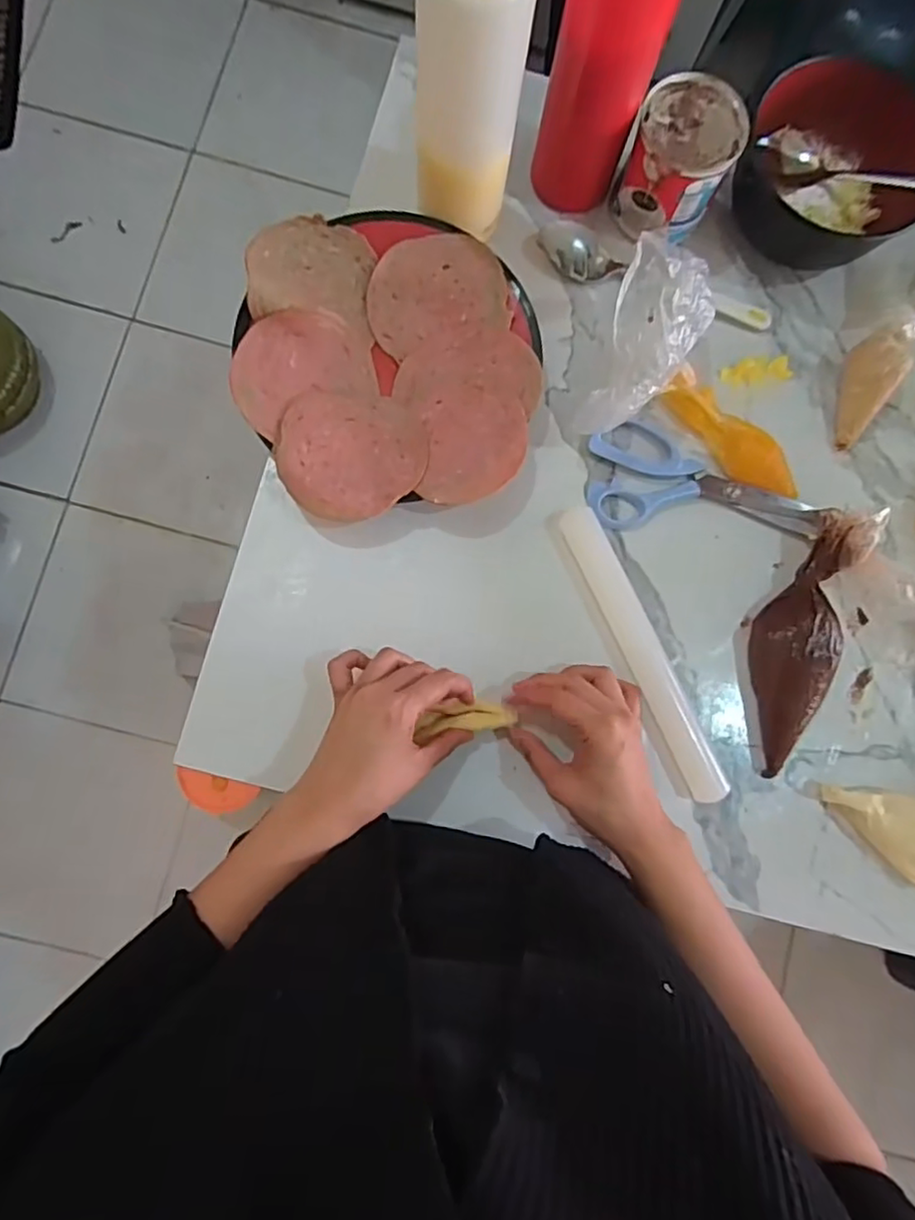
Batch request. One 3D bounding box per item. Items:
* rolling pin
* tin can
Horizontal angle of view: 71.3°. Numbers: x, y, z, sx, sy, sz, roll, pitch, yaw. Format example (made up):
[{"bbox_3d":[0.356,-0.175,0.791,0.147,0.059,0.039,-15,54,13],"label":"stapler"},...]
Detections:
[{"bbox_3d":[0.133,0.030,0.465,0.026,0.020,0.224,-24,84,-6],"label":"rolling pin"},{"bbox_3d":[0.160,-0.327,0.465,0.071,0.075,0.074,0,82,-3],"label":"tin can"}]

